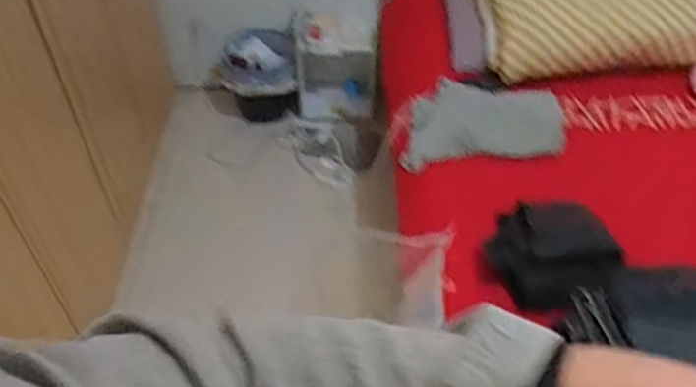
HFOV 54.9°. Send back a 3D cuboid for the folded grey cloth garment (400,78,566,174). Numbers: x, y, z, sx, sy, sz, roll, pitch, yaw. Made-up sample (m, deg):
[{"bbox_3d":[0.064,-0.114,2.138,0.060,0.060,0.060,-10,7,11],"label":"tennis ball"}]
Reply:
[{"bbox_3d":[0.348,-0.173,1.721,0.397,0.199,0.113,-1,48,-1],"label":"folded grey cloth garment"}]

